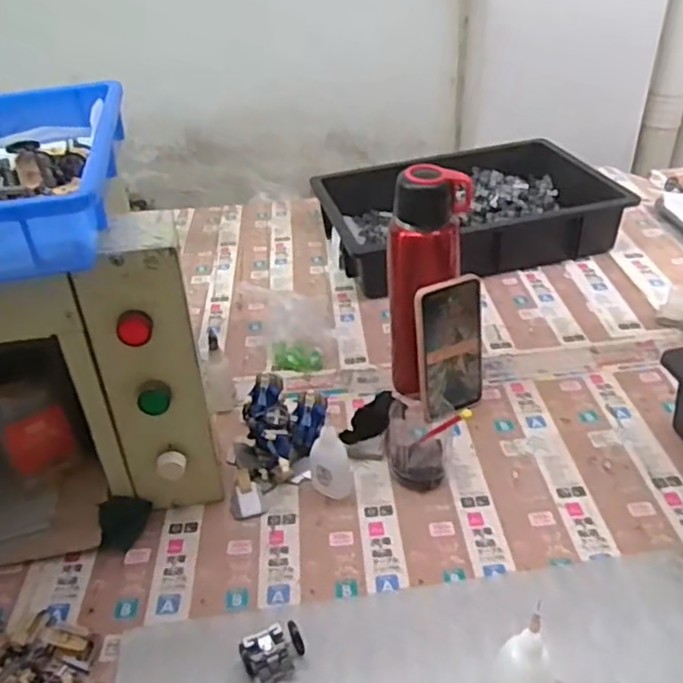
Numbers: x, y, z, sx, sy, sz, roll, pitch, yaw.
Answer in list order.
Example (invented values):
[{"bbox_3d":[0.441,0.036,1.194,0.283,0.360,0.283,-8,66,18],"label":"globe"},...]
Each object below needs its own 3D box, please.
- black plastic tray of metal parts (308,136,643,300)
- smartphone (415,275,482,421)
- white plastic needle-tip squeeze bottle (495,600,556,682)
[{"bbox_3d":[0.203,-0.213,1.101,0.455,0.099,0.304,-7,35,-6],"label":"black plastic tray of metal parts"},{"bbox_3d":[0.122,0.009,0.726,0.079,0.159,0.013,-14,26,-18],"label":"smartphone"},{"bbox_3d":[0.133,0.225,0.468,0.041,0.099,0.044,10,37,20],"label":"white plastic needle-tip squeeze bottle"}]

